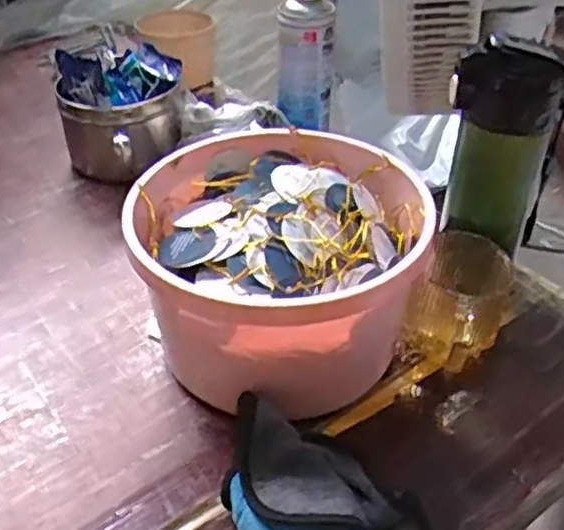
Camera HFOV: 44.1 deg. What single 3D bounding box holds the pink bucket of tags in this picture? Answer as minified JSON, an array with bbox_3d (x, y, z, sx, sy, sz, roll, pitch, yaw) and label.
[{"bbox_3d":[-0.001,0.007,0.545,0.206,0.136,0.197,-1,40,0],"label":"pink bucket of tags"}]

